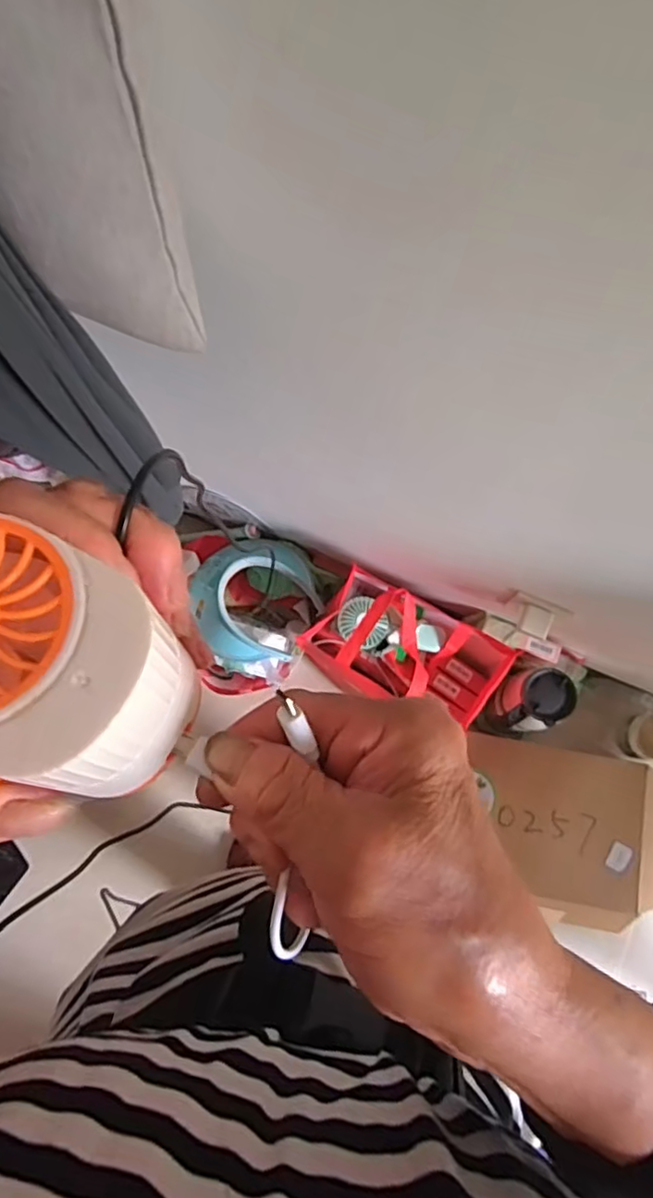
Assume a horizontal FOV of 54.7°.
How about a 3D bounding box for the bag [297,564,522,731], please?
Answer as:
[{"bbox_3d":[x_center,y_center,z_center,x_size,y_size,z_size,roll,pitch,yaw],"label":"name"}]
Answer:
[{"bbox_3d":[0.133,0.094,1.059,0.295,0.184,0.166,26,79,7],"label":"bag"}]

